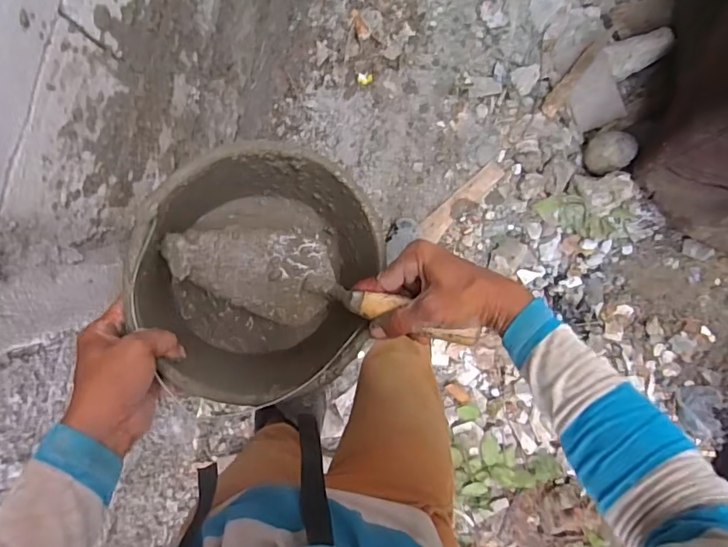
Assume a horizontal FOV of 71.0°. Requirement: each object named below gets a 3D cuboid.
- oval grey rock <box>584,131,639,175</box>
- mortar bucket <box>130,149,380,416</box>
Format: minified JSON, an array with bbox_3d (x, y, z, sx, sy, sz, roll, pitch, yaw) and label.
[{"bbox_3d":[0.608,-0.301,1.263,0.094,0.085,0.098,-16,95,-2],"label":"oval grey rock"},{"bbox_3d":[-0.125,0.007,0.557,0.231,0.182,0.248,24,72,-21],"label":"mortar bucket"}]

